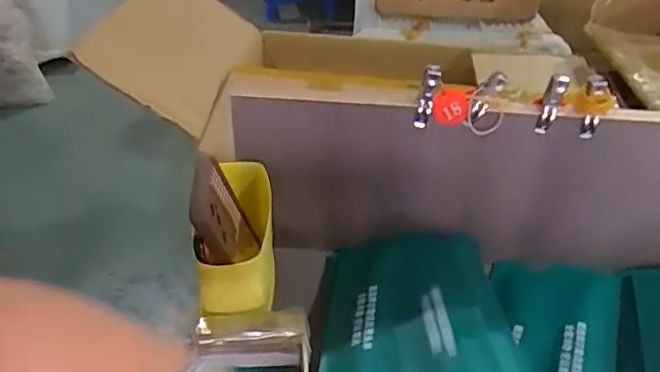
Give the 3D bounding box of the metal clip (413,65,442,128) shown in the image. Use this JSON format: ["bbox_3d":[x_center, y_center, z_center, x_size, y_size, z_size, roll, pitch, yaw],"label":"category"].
[{"bbox_3d":[0.092,-0.085,0.553,0.015,0.061,0.027,14,40,16],"label":"metal clip"}]

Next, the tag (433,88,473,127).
[{"bbox_3d":[0.117,-0.075,0.556,0.035,0.034,0.011,1,14,12],"label":"tag"}]

